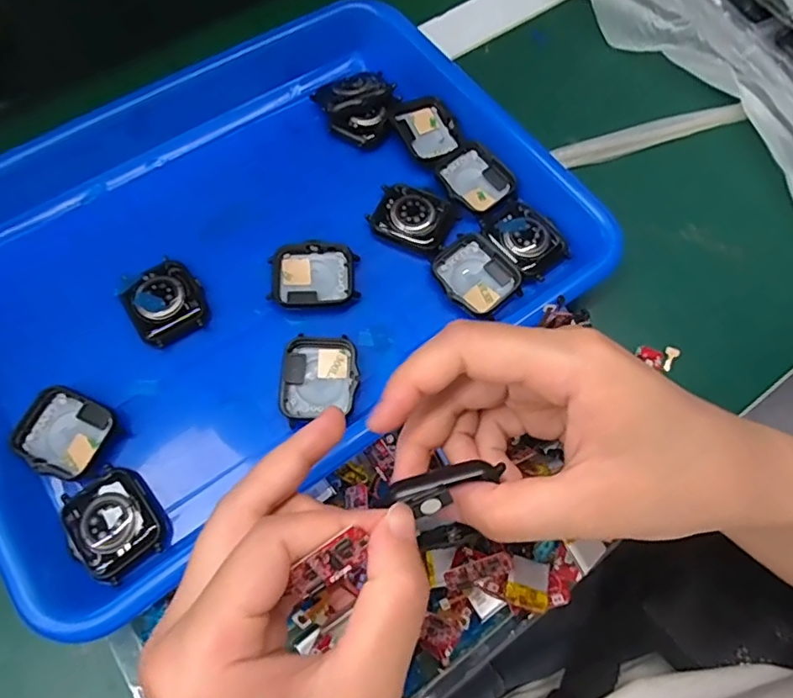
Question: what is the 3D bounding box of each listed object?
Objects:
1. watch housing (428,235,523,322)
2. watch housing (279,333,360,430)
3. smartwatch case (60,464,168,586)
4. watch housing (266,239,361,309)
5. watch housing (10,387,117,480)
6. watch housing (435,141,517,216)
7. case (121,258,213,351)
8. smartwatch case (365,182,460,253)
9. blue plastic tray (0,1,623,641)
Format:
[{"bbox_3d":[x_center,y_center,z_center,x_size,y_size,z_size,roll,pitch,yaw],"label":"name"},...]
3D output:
[{"bbox_3d":[0.042,-0.040,0.300,0.039,0.010,0.045,-37,72,-15],"label":"watch housing"},{"bbox_3d":[-0.038,0.015,0.276,0.037,0.008,0.045,-1,67,-1],"label":"watch housing"},{"bbox_3d":[-0.127,0.076,0.248,0.036,0.009,0.045,-38,72,-15],"label":"smartwatch case"},{"bbox_3d":[-0.044,-0.040,0.296,0.045,0.009,0.036,-6,67,-3],"label":"watch housing"},{"bbox_3d":[-0.156,0.040,0.262,0.038,0.010,0.037,19,68,7],"label":"watch housing"},{"bbox_3d":[0.046,-0.098,0.324,0.040,0.011,0.039,42,73,15],"label":"watch housing"},{"bbox_3d":[-0.119,-0.024,0.287,0.037,0.011,0.039,-31,71,-13],"label":"case"},{"bbox_3d":[0.009,-0.074,0.310,0.044,0.008,0.036,25,69,10],"label":"smartwatch case"},{"bbox_3d":[-0.085,-0.065,0.305,0.322,0.039,0.270,-34,71,-13],"label":"blue plastic tray"}]

